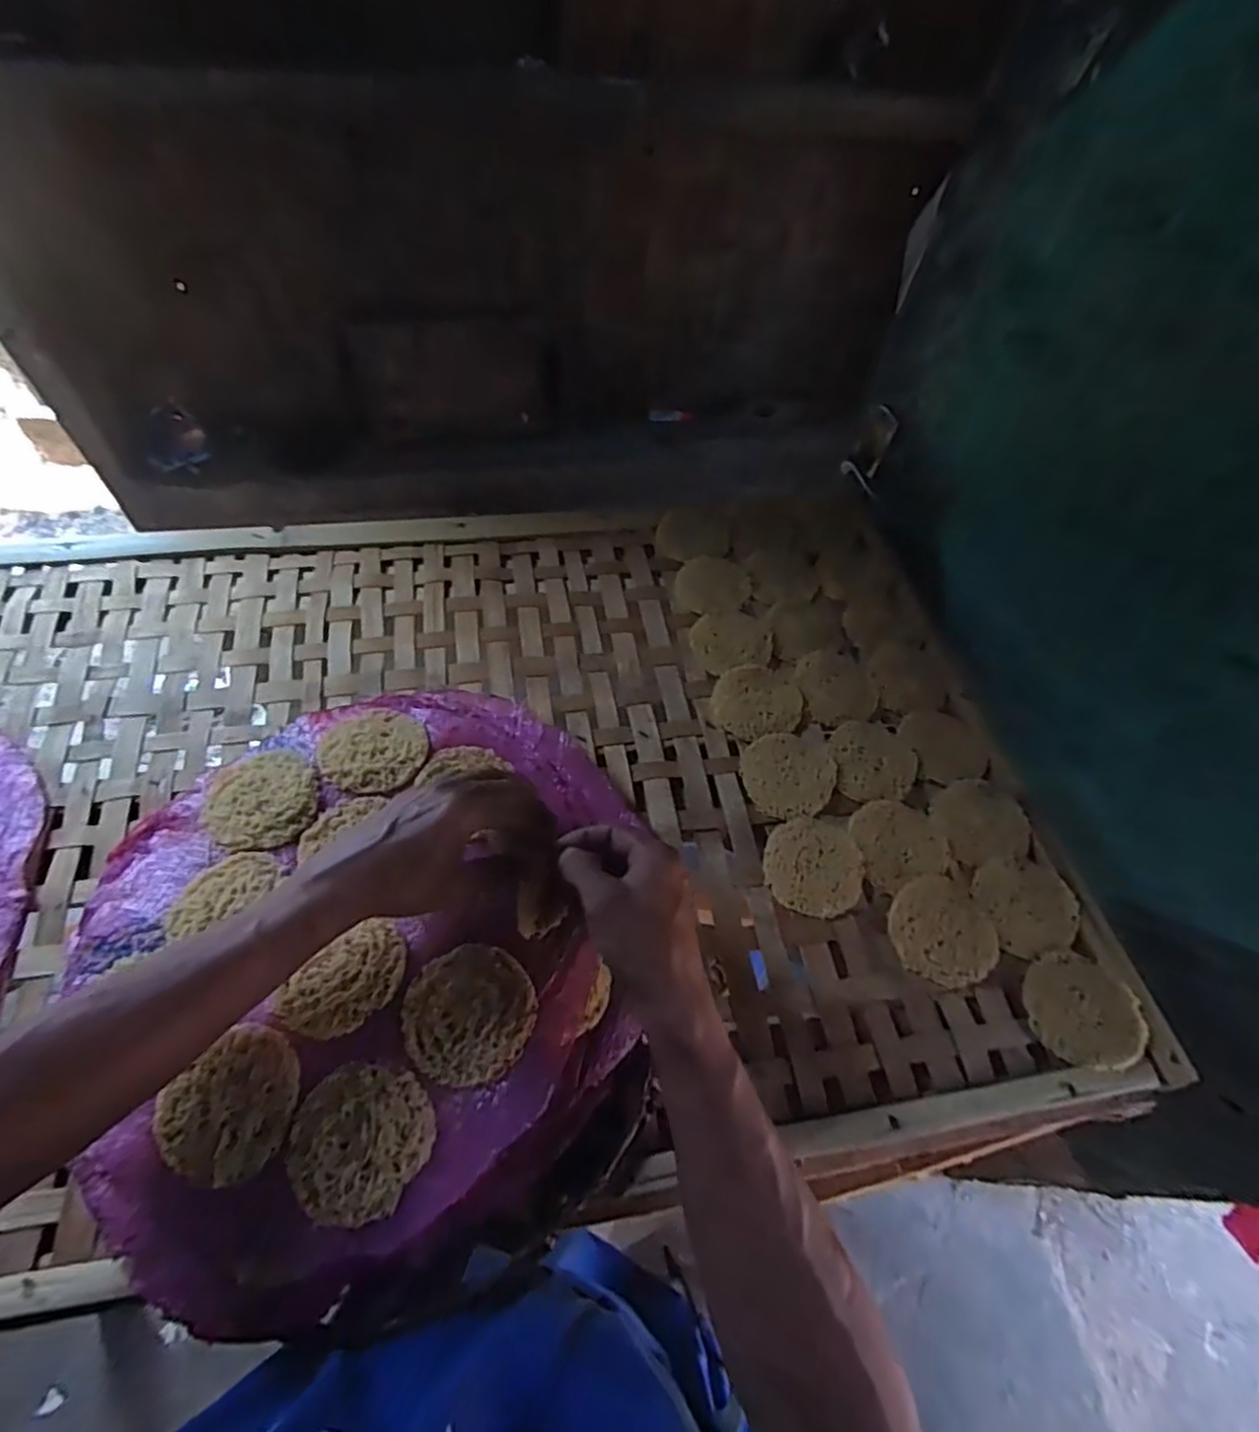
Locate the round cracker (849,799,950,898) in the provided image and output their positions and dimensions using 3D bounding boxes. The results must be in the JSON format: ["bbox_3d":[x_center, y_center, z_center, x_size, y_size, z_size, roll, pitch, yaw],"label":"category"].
[{"bbox_3d":[0.223,0.103,0.559,0.073,0.004,0.072,2,59,-3],"label":"round cracker"}]

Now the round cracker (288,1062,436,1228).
[{"bbox_3d":[-0.151,0.240,0.382,0.075,0.010,0.074,2,58,-4],"label":"round cracker"}]

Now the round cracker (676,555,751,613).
[{"bbox_3d":[0.086,-0.136,0.696,0.074,0.006,0.075,2,59,-3],"label":"round cracker"}]

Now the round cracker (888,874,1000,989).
[{"bbox_3d":[0.243,0.168,0.525,0.078,0.005,0.081,2,59,-3],"label":"round cracker"}]

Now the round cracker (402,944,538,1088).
[{"bbox_3d":[-0.100,0.184,0.423,0.076,0.008,0.079,2,58,-4],"label":"round cracker"}]

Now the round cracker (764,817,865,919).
[{"bbox_3d":[0.149,0.121,0.547,0.076,0.007,0.078,2,59,-3],"label":"round cracker"}]

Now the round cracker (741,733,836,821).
[{"bbox_3d":[0.139,0.050,0.588,0.077,0.004,0.078,2,59,-3],"label":"round cracker"}]

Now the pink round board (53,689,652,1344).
[{"bbox_3d":[-0.156,0.151,0.455,0.359,0.053,0.377,2,59,-3],"label":"pink round board"}]

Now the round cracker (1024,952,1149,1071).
[{"bbox_3d":[0.330,0.214,0.491,0.074,0.012,0.075,2,59,-3],"label":"round cracker"}]

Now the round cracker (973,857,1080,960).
[{"bbox_3d":[0.317,0.148,0.538,0.075,0.006,0.074,2,59,-3],"label":"round cracker"}]

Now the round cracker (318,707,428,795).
[{"bbox_3d":[-0.196,0.025,0.522,0.084,0.016,0.073,29,60,12],"label":"round cracker"}]

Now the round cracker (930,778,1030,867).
[{"bbox_3d":[0.297,0.087,0.573,0.075,0.006,0.071,2,59,-3],"label":"round cracker"}]

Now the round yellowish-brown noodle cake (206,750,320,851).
[{"bbox_3d":[-0.267,0.061,0.493,0.081,0.008,0.072,40,63,18],"label":"round yellowish-brown noodle cake"}]

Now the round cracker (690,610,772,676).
[{"bbox_3d":[0.099,-0.075,0.660,0.075,0.006,0.069,2,59,-3],"label":"round cracker"}]

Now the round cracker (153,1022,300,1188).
[{"bbox_3d":[-0.228,0.224,0.388,0.078,0.016,0.068,-34,67,-23],"label":"round cracker"}]

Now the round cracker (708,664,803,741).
[{"bbox_3d":[0.117,-0.011,0.626,0.078,0.009,0.076,2,59,-3],"label":"round cracker"}]

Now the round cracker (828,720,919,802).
[{"bbox_3d":[0.217,0.039,0.600,0.072,0.004,0.078,2,59,-3],"label":"round cracker"}]

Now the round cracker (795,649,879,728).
[{"bbox_3d":[0.198,-0.030,0.638,0.074,0.008,0.076,2,59,-3],"label":"round cracker"}]

